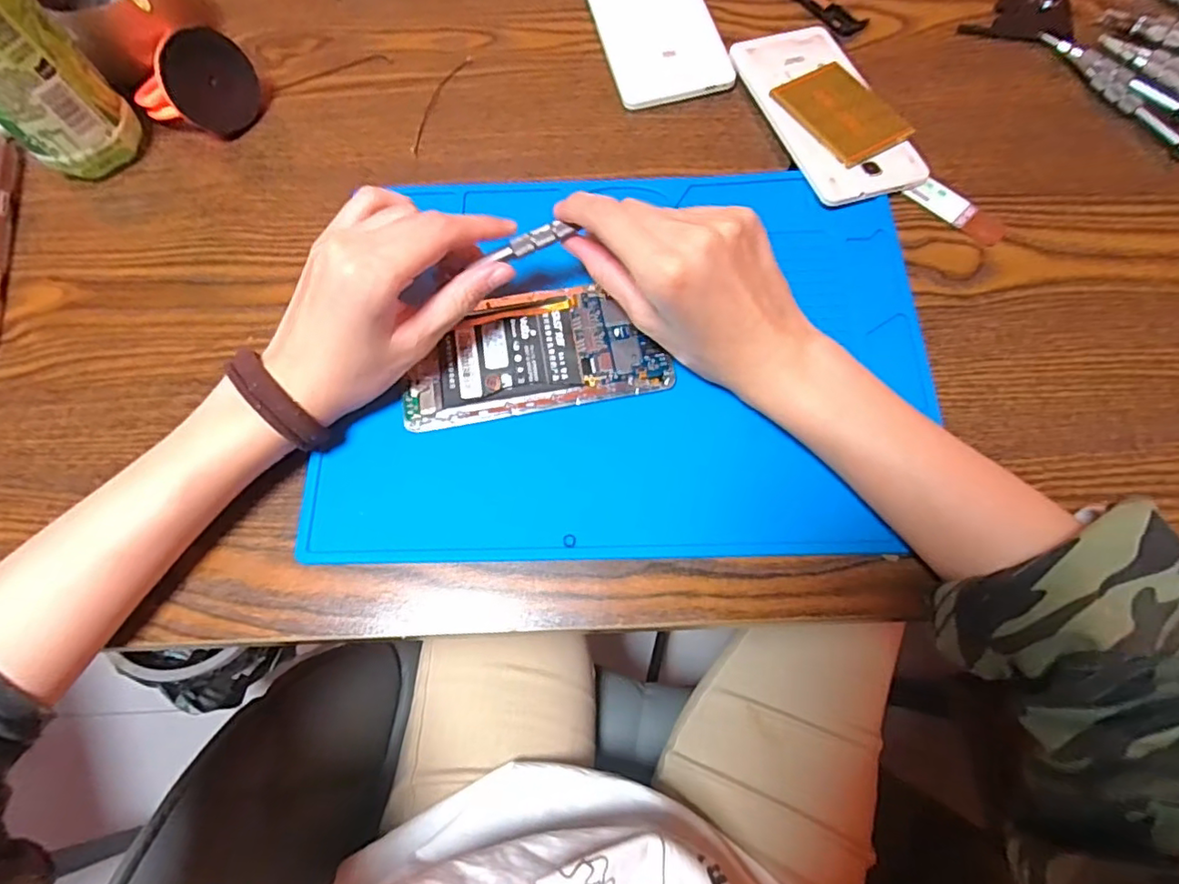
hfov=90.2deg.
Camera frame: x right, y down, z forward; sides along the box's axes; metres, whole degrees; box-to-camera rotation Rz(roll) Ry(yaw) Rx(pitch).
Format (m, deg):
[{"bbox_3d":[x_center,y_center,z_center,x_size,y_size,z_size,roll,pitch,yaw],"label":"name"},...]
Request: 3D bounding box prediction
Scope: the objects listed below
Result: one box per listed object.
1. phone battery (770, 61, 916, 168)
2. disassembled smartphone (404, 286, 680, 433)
[{"bbox_3d":[0.156,-0.204,0.361,0.059,0.004,0.075,-28,72,-13],"label":"phone battery"},{"bbox_3d":[-0.031,-0.049,0.315,0.135,0.004,0.070,-11,69,-2],"label":"disassembled smartphone"}]

